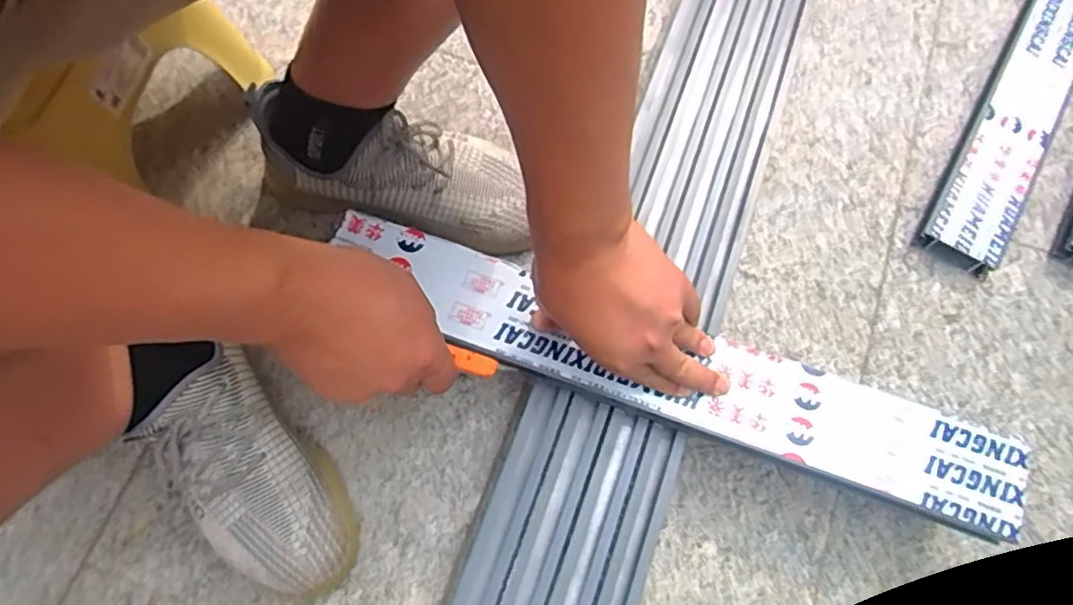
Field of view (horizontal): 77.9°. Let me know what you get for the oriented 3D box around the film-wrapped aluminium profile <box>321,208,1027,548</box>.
[{"bbox_3d":[0.106,0.053,0.554,0.582,0.022,0.089,20,72,4],"label":"film-wrapped aluminium profile"}]

